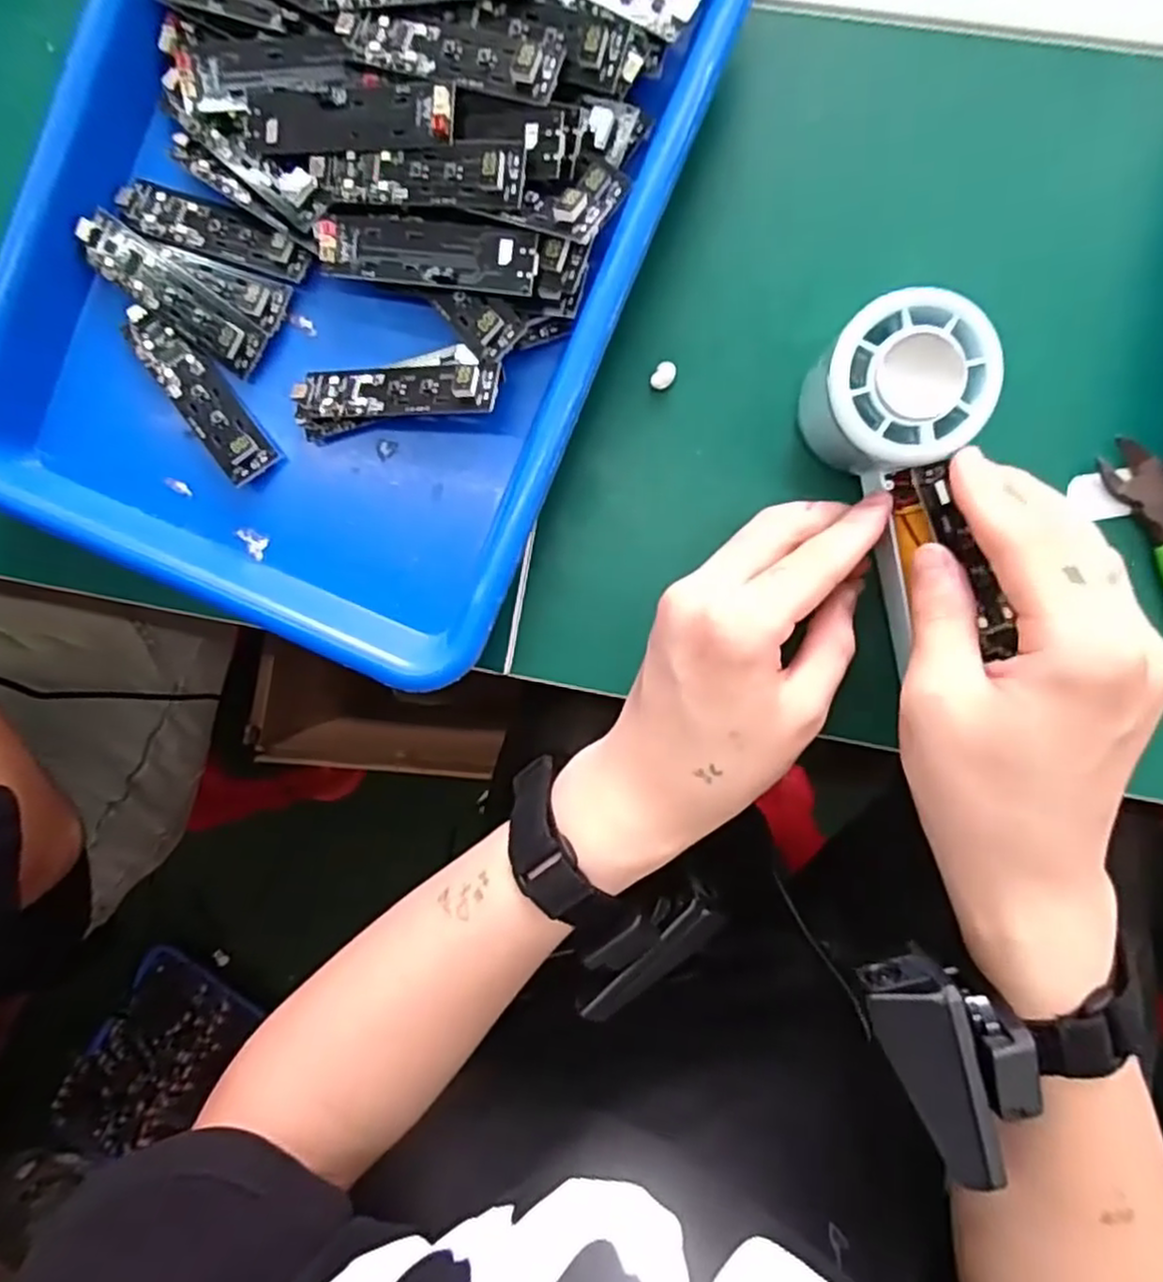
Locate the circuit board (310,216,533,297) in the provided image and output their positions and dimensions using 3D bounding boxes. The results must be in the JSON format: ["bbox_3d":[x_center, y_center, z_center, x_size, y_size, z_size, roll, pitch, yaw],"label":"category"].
[{"bbox_3d":[-0.063,-0.159,0.297,0.094,0.007,0.025,12,100,10],"label":"circuit board"}]

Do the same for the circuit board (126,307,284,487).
[{"bbox_3d":[-0.170,-0.110,0.319,0.023,0.012,0.089,-37,87,4],"label":"circuit board"}]

